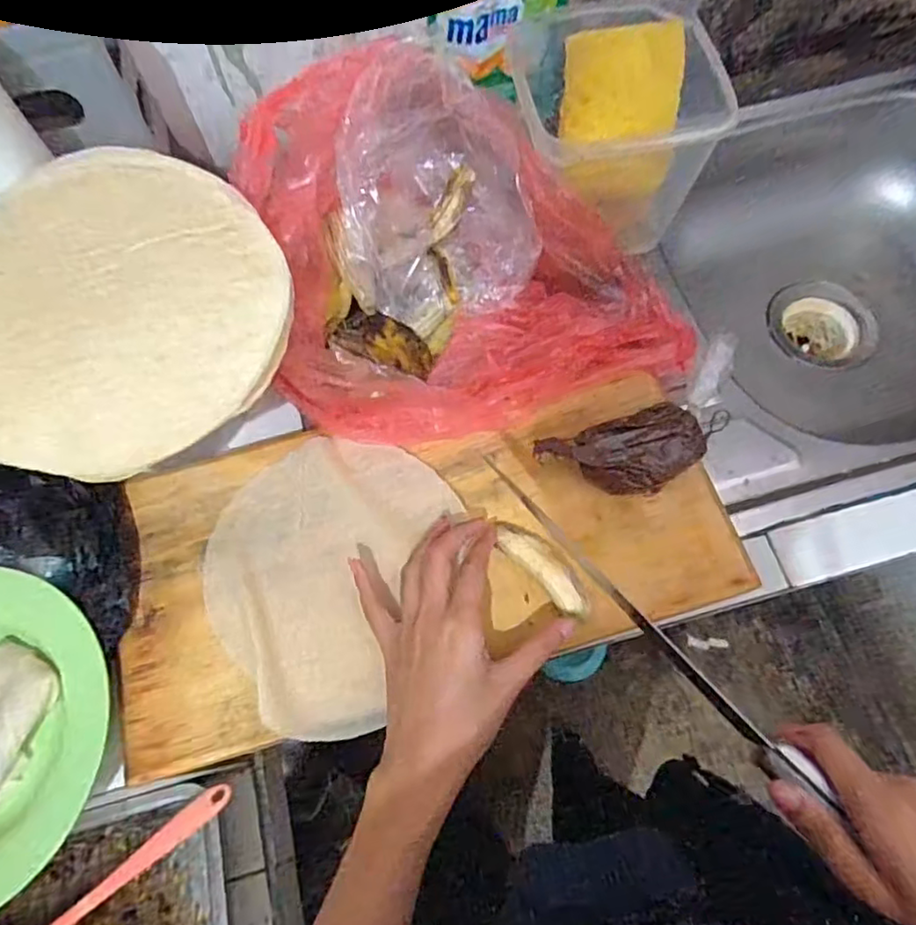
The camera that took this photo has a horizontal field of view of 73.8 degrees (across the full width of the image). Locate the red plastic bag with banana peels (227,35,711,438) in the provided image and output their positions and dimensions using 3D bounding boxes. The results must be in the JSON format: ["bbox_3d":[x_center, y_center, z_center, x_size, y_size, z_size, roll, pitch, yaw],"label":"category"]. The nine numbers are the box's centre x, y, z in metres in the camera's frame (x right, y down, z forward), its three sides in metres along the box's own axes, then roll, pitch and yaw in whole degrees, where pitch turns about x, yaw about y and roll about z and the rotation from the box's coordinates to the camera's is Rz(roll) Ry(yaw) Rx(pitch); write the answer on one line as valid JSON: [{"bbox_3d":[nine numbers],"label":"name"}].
[{"bbox_3d":[0.008,-0.143,0.398,0.267,0.160,0.190,-16,67,-5],"label":"red plastic bag with banana peels"}]

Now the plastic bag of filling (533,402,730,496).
[{"bbox_3d":[0.116,-0.006,0.400,0.125,0.040,0.048,-21,67,-7],"label":"plastic bag of filling"}]

